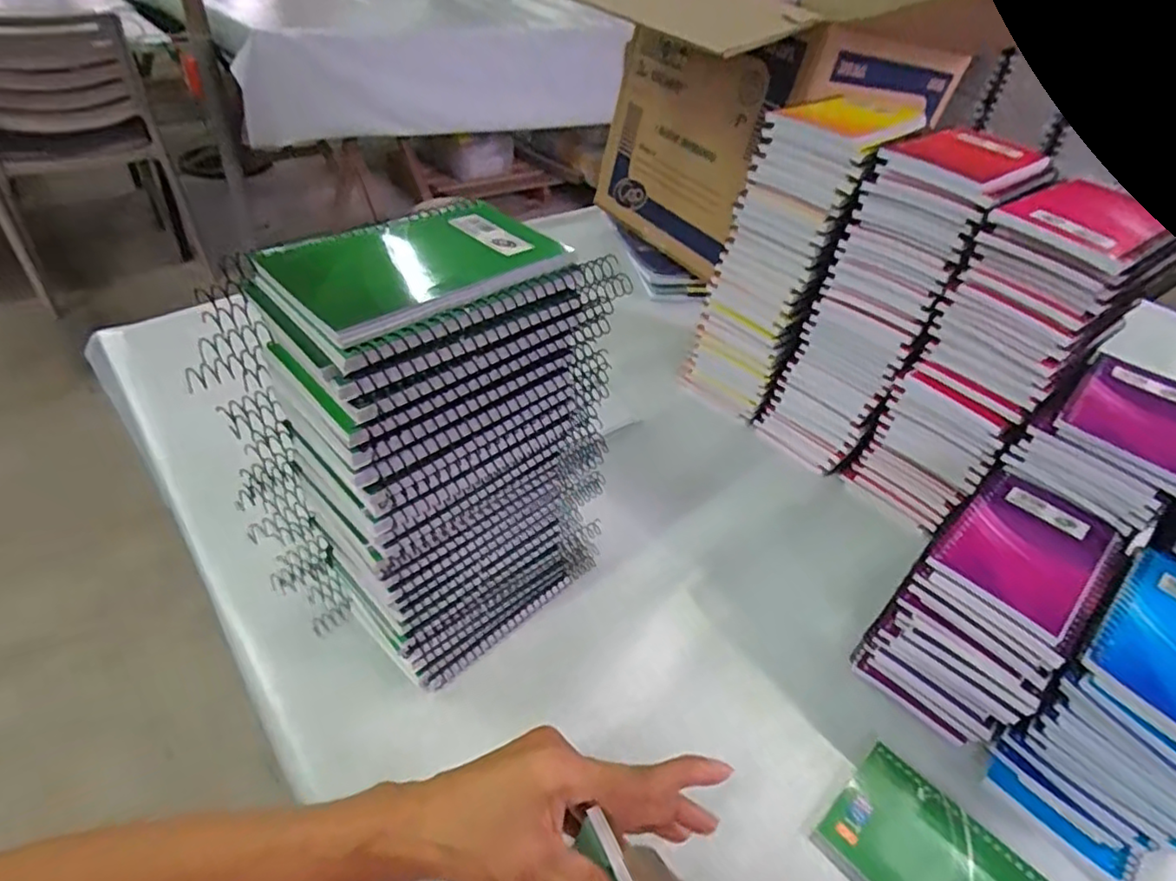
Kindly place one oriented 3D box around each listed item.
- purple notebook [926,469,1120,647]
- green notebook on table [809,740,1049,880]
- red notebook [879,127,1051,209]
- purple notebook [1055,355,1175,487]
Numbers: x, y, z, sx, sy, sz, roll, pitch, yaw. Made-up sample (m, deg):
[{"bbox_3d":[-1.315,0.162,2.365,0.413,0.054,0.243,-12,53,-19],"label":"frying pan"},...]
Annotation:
[{"bbox_3d":[0.293,0.070,0.428,0.128,0.008,0.083,-30,53,-35],"label":"purple notebook"},{"bbox_3d":[0.209,0.252,0.373,0.088,0.004,0.128,-28,52,-34],"label":"green notebook on table"},{"bbox_3d":[0.294,-0.215,0.495,0.123,0.015,0.088,-28,52,-34],"label":"red notebook"},{"bbox_3d":[0.394,-0.016,0.455,0.118,0.013,0.086,-30,52,-35],"label":"purple notebook"}]

